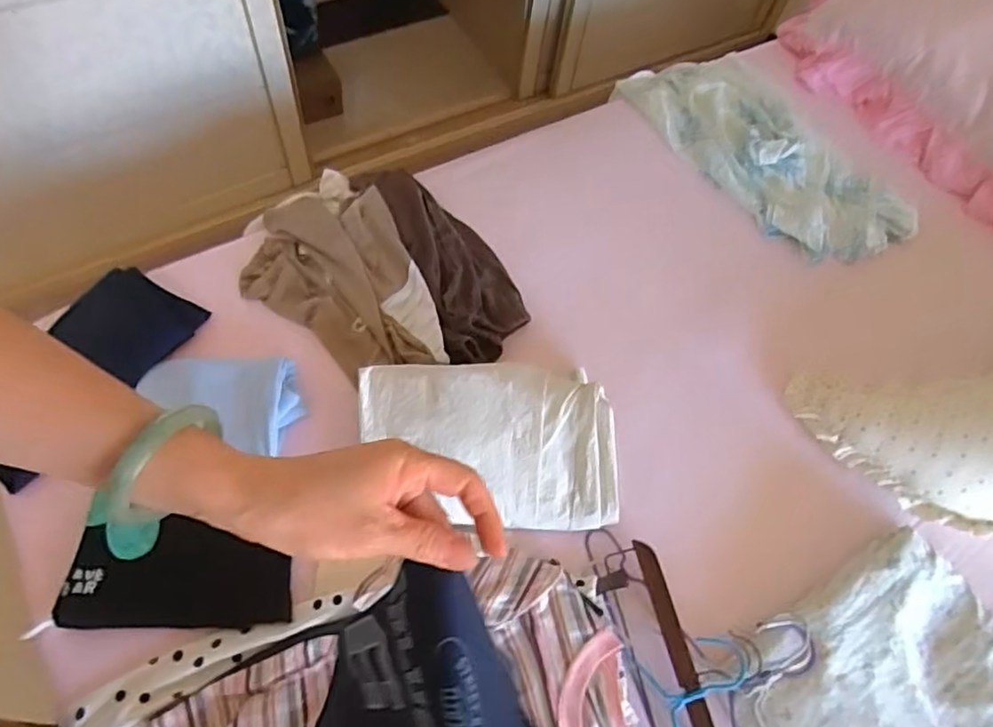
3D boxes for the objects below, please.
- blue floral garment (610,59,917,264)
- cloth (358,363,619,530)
[{"bbox_3d":[0.485,-0.395,1.159,0.295,0.070,0.540,-24,67,-17],"label":"blue floral garment"},{"bbox_3d":[-0.009,0.102,0.806,0.320,0.025,0.207,0,77,-5],"label":"cloth"}]

